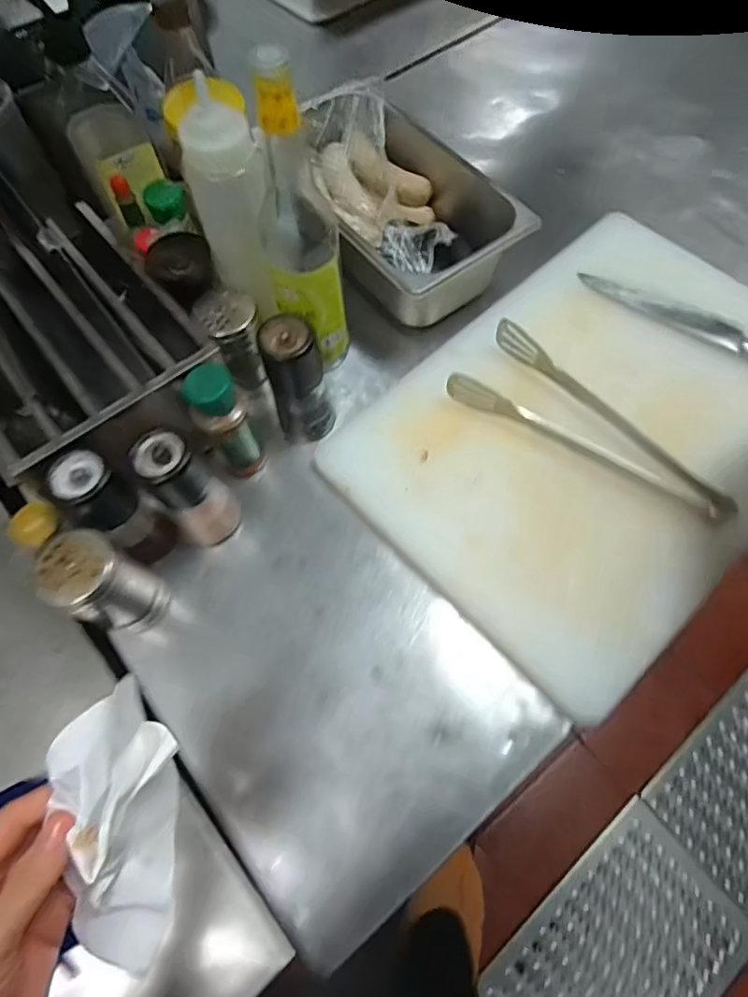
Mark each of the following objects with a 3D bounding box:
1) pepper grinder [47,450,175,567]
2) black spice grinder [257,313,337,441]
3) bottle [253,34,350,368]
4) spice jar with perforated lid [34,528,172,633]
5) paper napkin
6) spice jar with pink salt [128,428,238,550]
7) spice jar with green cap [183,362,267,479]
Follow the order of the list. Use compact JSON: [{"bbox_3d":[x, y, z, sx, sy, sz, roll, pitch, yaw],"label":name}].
[{"bbox_3d":[-0.222,0.013,0.468,0.052,0.125,0.048,29,68,15],"label":"pepper grinder"},{"bbox_3d":[-0.071,-0.108,0.516,0.054,0.128,0.046,-13,64,-4],"label":"black spice grinder"},{"bbox_3d":[-0.063,-0.229,0.477,0.062,0.269,0.068,12,65,8],"label":"bottle"},{"bbox_3d":[-0.224,0.075,0.455,0.058,0.114,0.059,-1,64,2],"label":"spice jar with perforated lid"},{"bbox_3d":[-0.125,0.165,0.277,0.045,0.062,0.128,-4,99,0],"label":"paper napkin"},{"bbox_3d":[-0.159,-0.005,0.478,0.052,0.138,0.045,-42,70,-17],"label":"spice jar with pink salt"},{"bbox_3d":[-0.141,-0.071,0.512,0.043,0.134,0.052,-26,66,-11],"label":"spice jar with green cap"}]

